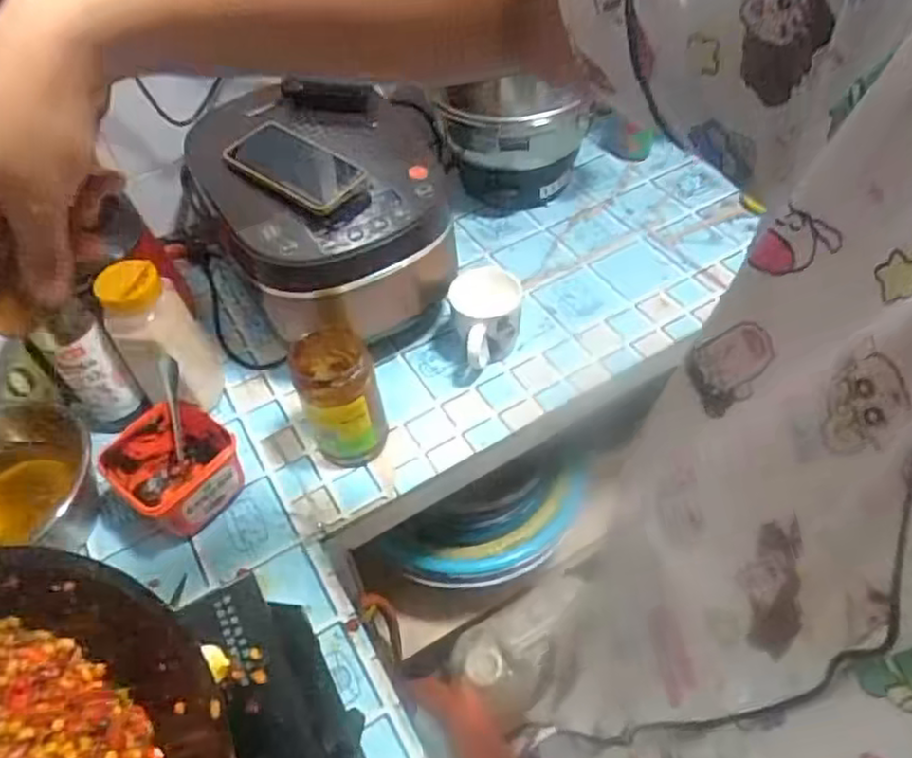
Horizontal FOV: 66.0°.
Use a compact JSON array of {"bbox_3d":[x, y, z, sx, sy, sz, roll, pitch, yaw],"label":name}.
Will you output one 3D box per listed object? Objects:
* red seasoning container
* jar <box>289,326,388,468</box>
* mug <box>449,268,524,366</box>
[{"bbox_3d":[-0.290,0.097,0.743,0.105,0.090,0.108,35,61,27],"label":"red seasoning container"},{"bbox_3d":[-0.124,0.019,0.760,0.079,0.139,0.094,-14,52,-7],"label":"jar"},{"bbox_3d":[0.038,-0.072,0.855,0.083,0.084,0.118,-5,51,-1],"label":"mug"}]

